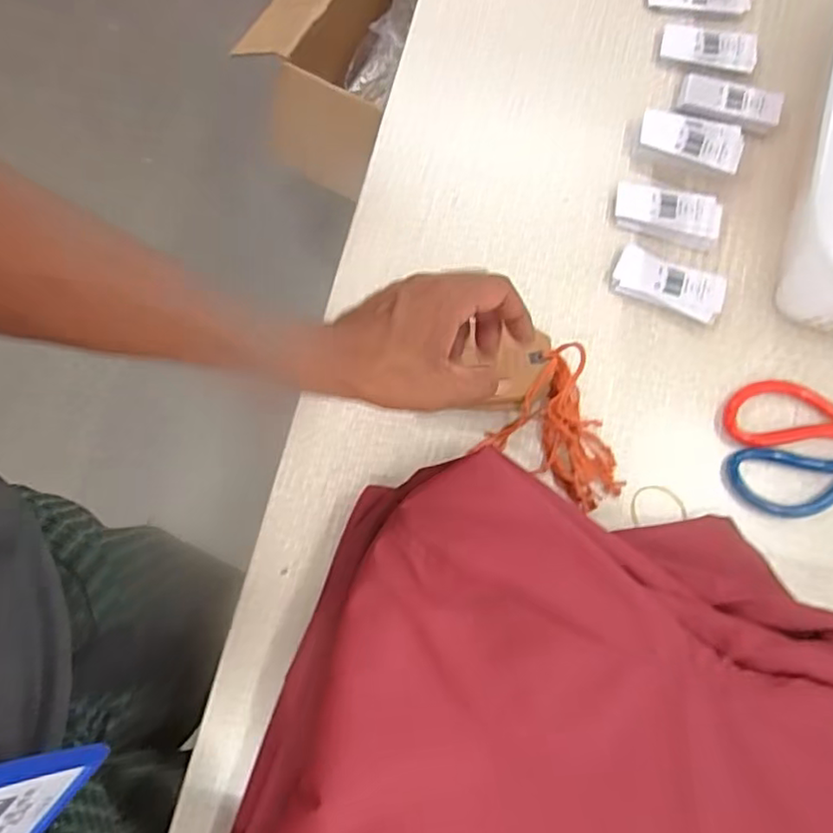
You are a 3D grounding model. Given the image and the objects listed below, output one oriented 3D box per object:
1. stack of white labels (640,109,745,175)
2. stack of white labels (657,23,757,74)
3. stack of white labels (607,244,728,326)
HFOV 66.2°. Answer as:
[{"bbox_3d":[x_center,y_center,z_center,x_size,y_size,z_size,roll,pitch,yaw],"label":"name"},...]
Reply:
[{"bbox_3d":[0.234,-0.236,0.547,0.085,0.014,0.043,22,76,5],"label":"stack of white labels"},{"bbox_3d":[0.263,-0.332,0.575,0.083,0.008,0.038,12,76,2],"label":"stack of white labels"},{"bbox_3d":[0.204,-0.106,0.518,0.086,0.012,0.040,23,77,5],"label":"stack of white labels"}]

